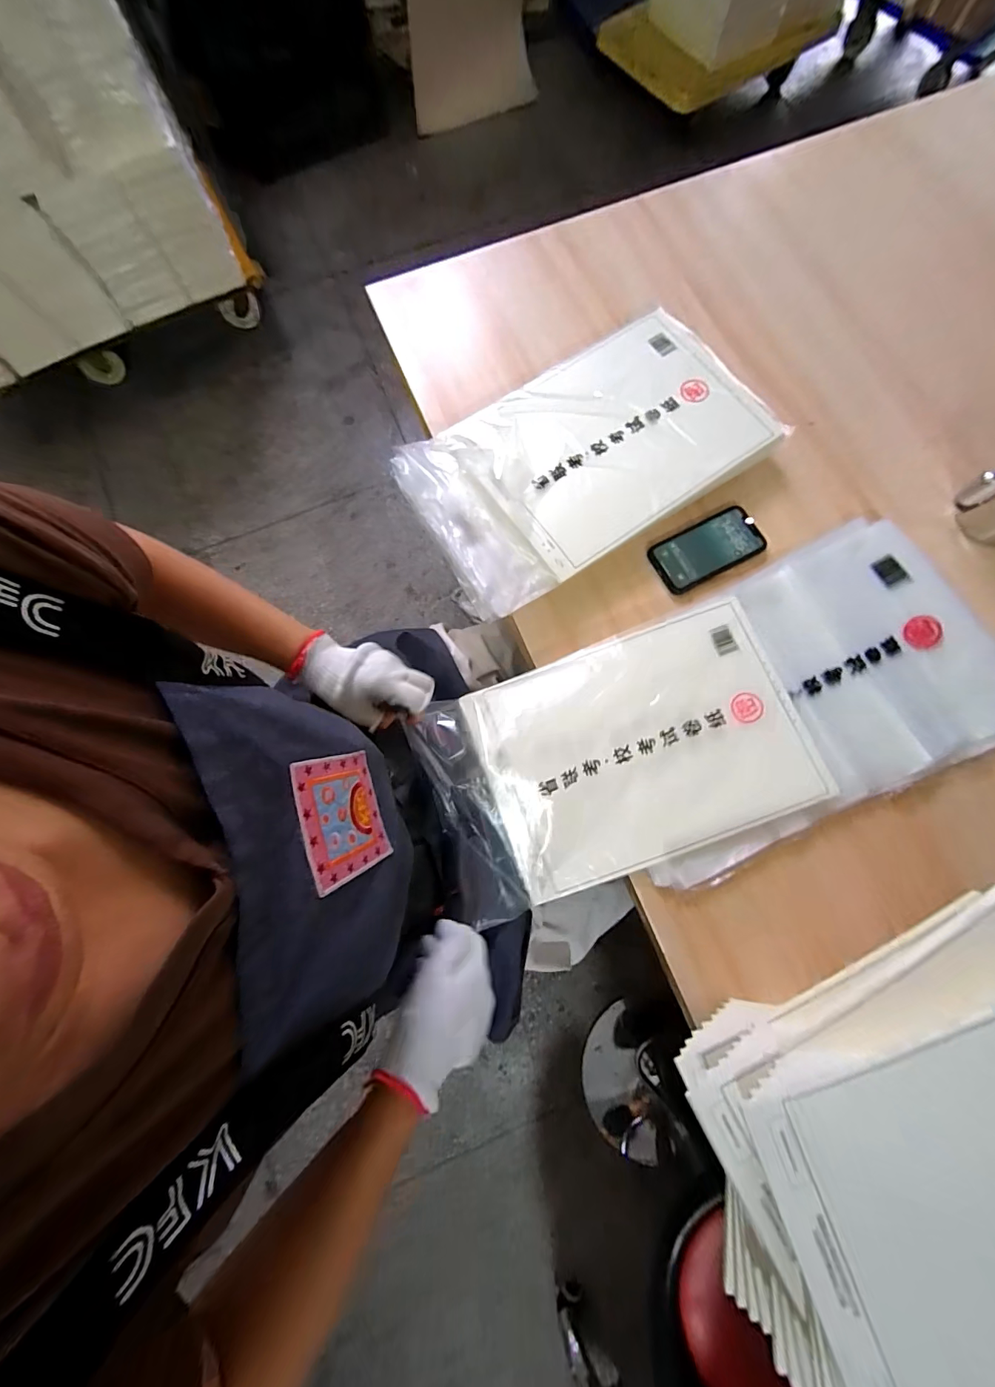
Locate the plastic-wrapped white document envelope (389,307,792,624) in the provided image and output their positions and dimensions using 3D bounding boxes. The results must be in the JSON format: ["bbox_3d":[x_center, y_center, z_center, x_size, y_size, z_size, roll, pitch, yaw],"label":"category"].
[{"bbox_3d":[0.116,-0.330,0.600,0.489,0.066,0.281,-34,79,-6],"label":"plastic-wrapped white document envelope"}]

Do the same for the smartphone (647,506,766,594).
[{"bbox_3d":[0.285,-0.197,0.597,0.146,0.008,0.075,-27,79,-4],"label":"smartphone"}]

